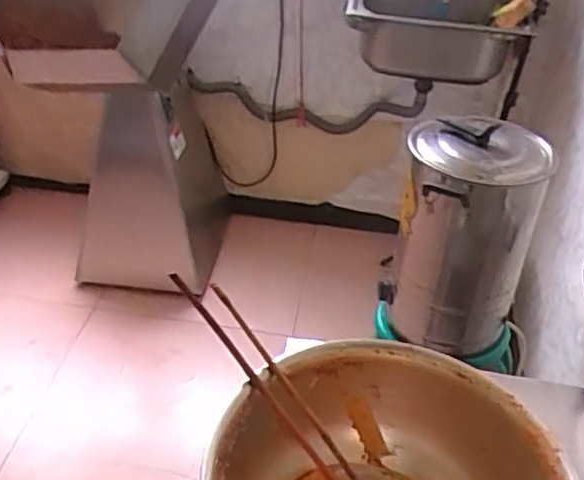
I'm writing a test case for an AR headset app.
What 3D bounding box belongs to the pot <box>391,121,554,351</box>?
[{"bbox_3d":[0.316,0.002,1.277,0.237,0.408,0.230,6,36,1],"label":"pot"}]

